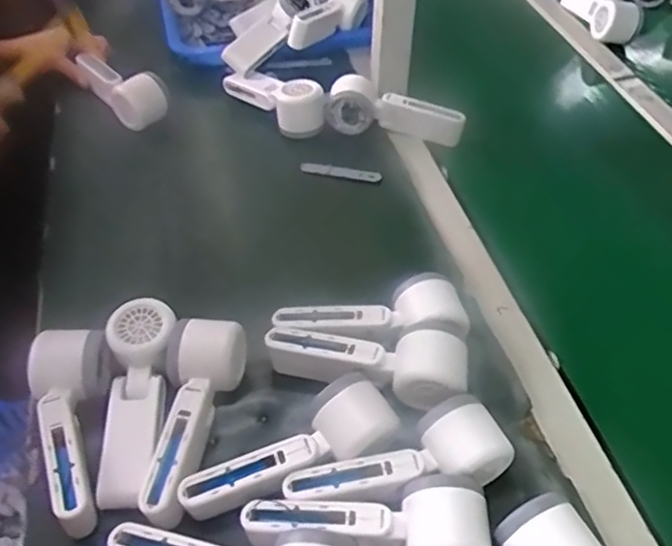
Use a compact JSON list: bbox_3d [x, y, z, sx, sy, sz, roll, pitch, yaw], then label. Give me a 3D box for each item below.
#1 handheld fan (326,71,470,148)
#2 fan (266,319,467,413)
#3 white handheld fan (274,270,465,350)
[{"bbox_3d":[0.075,-0.206,0.835,0.175,0.060,0.064,11,46,-9],"label":"handheld fan"},{"bbox_3d":[0.025,0.072,0.556,0.171,0.048,0.065,10,47,8],"label":"fan"},{"bbox_3d":[0.031,0.042,0.586,0.172,0.056,0.061,-3,47,-4],"label":"white handheld fan"}]

